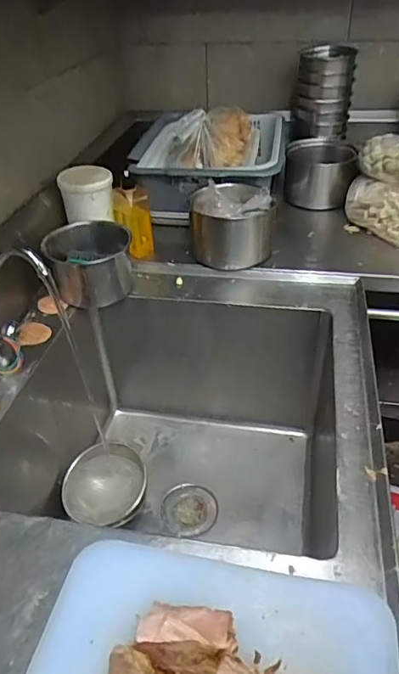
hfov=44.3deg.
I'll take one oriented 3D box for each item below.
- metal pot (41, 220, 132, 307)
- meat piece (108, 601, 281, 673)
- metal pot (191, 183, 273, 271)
[{"bbox_3d":[-0.228,-0.157,1.018,0.158,0.121,0.162,-1,38,1],"label":"metal pot"},{"bbox_3d":[-0.011,0.300,0.456,0.143,0.038,0.101,-2,38,0],"label":"meat piece"},{"bbox_3d":[0.072,-0.252,1.107,0.167,0.157,0.186,0,38,3],"label":"metal pot"}]

